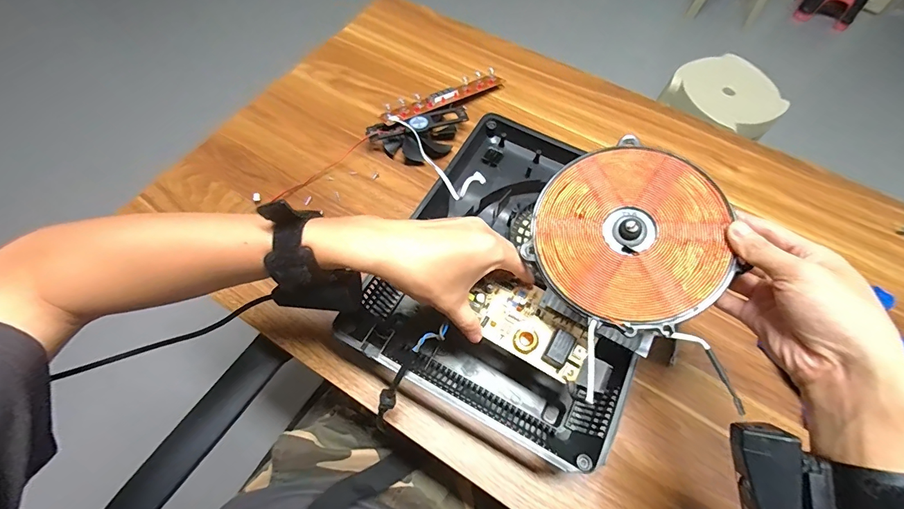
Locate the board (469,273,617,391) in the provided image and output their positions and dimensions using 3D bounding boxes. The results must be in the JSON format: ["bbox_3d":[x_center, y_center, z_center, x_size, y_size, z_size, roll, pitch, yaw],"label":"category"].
[{"bbox_3d":[0.079,0.069,0.368,0.135,0.022,0.065,38,67,23],"label":"board"}]

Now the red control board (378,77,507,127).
[{"bbox_3d":[-0.012,-0.234,0.608,0.200,0.026,0.036,-30,67,-16],"label":"red control board"}]

